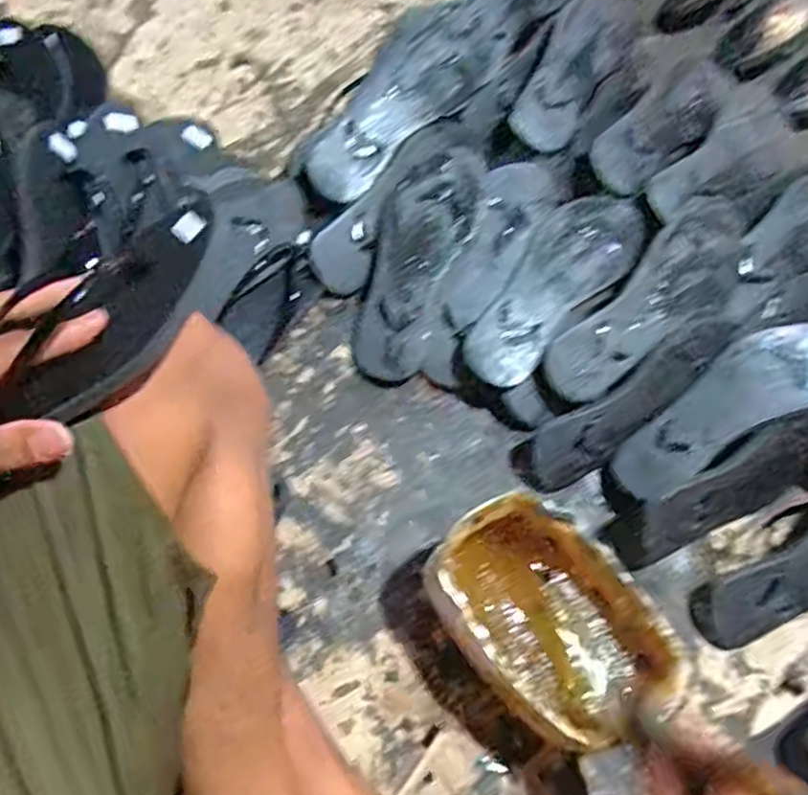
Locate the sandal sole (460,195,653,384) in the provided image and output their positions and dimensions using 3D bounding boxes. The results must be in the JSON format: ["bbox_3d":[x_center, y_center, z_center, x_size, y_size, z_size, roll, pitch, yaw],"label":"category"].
[{"bbox_3d":[0.147,-0.110,0.691,0.088,0.018,0.239,38,72,11],"label":"sandal sole"}]

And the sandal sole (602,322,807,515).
[{"bbox_3d":[0.295,0.009,0.648,0.242,0.024,0.084,-34,52,0],"label":"sandal sole"}]

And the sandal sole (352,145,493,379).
[{"bbox_3d":[0.012,-0.135,0.698,0.087,0.016,0.240,20,84,5],"label":"sandal sole"}]

